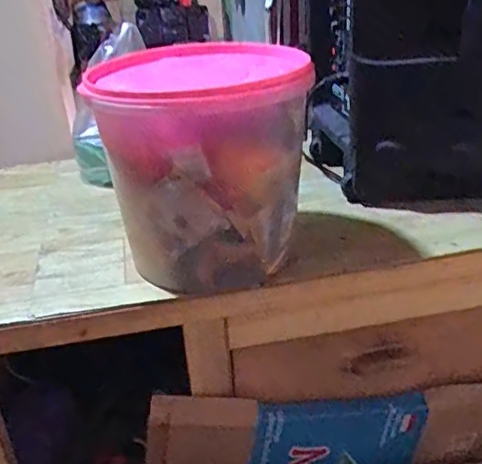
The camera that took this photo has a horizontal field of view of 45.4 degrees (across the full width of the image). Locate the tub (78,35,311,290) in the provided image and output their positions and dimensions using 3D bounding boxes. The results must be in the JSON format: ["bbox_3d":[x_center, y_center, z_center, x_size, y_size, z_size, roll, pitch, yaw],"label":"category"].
[{"bbox_3d":[-0.045,-0.088,0.719,0.223,0.226,0.239,-5,28,2],"label":"tub"}]

